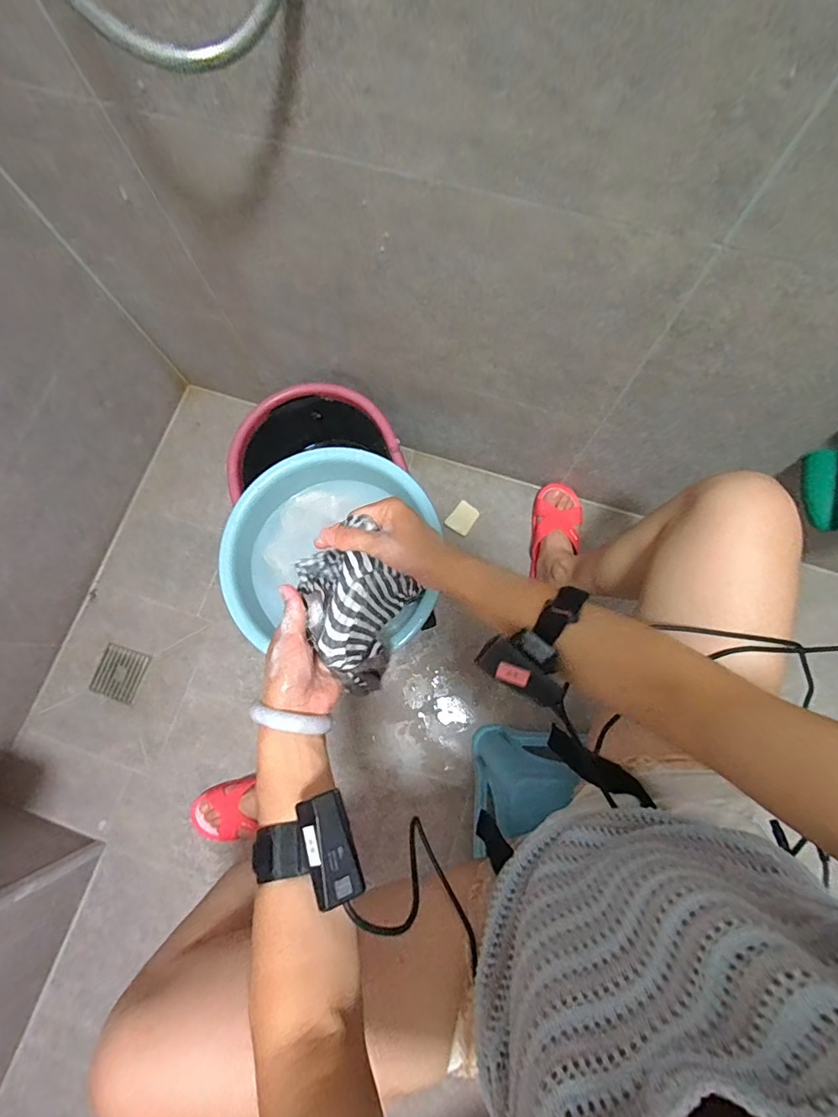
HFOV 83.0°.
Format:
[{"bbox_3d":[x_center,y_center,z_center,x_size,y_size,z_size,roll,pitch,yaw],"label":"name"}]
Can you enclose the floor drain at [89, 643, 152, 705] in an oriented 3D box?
[{"bbox_3d":[-0.592,0.227,0.939,0.098,0.008,0.097,18,77,5],"label":"floor drain"}]

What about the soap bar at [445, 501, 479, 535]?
[{"bbox_3d":[0.089,-0.083,0.963,0.051,0.011,0.067,33,78,8],"label":"soap bar"}]

